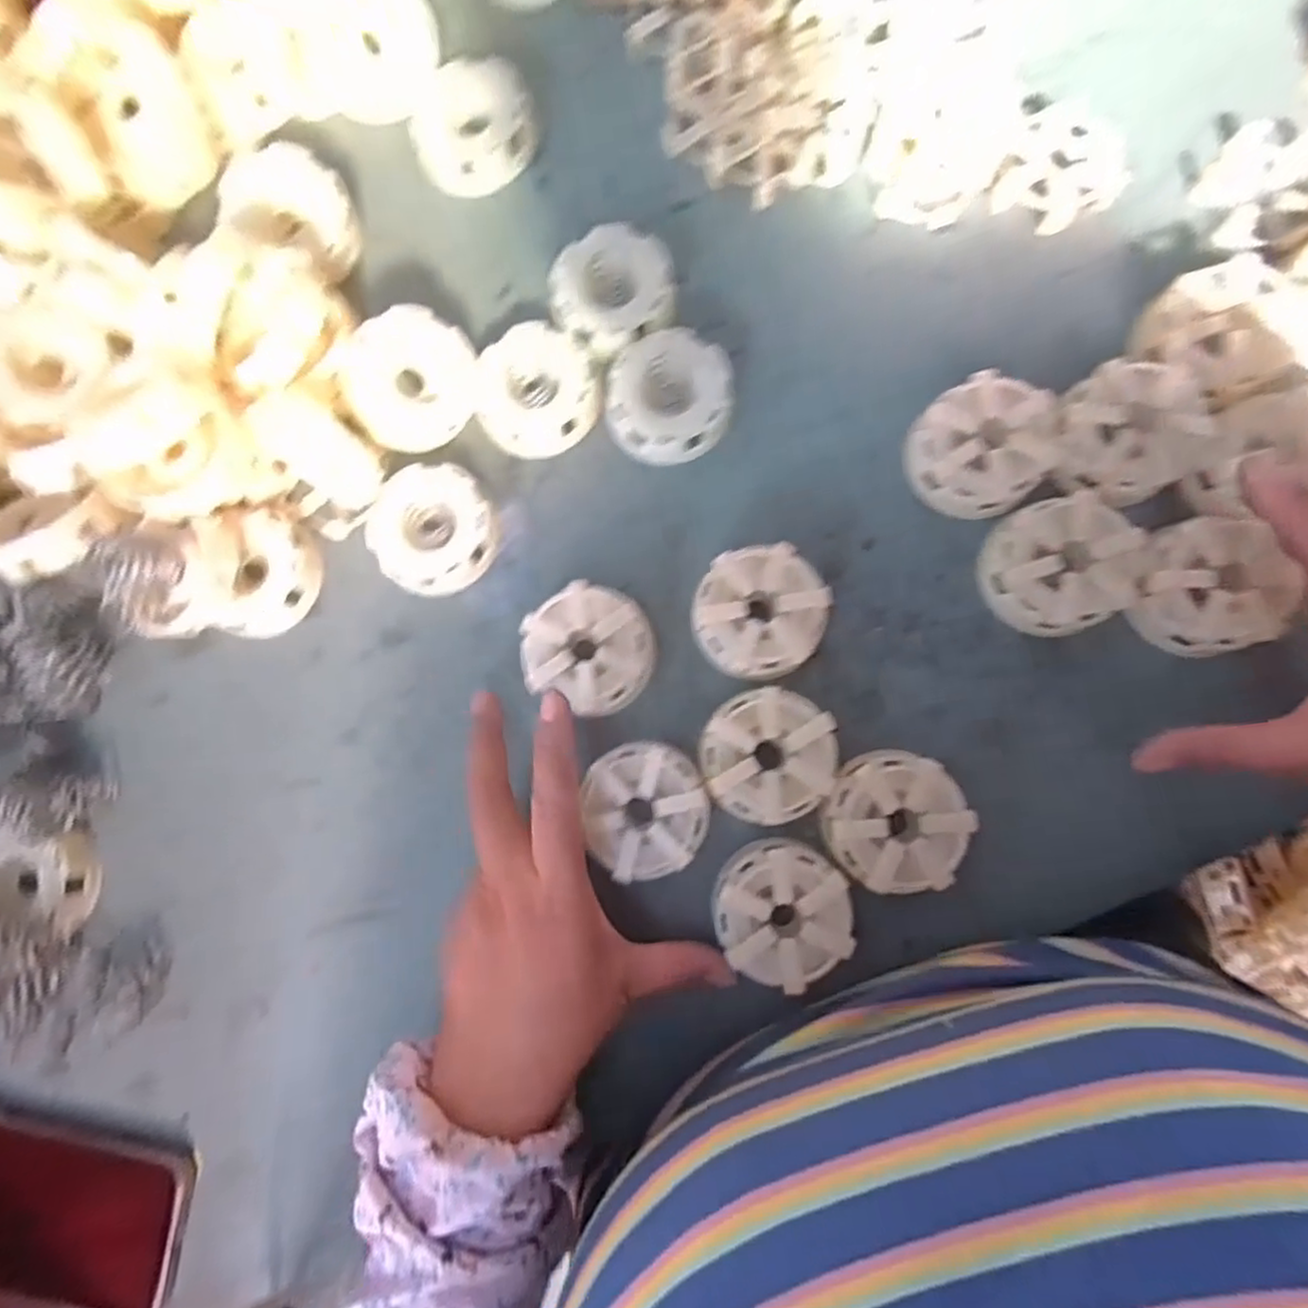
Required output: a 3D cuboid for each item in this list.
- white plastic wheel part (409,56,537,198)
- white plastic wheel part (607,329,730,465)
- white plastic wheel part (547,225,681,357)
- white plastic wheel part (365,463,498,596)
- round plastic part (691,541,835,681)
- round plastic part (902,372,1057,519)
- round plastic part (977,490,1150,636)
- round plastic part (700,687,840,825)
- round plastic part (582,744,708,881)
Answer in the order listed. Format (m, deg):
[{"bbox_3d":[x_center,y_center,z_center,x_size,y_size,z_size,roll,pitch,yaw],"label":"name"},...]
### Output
[{"bbox_3d":[-0.102,-0.304,0.404,0.061,0.016,0.071,33,86,6],"label":"white plastic wheel part"},{"bbox_3d":[0.008,-0.138,0.379,0.065,0.020,0.070,-6,83,3],"label":"white plastic wheel part"},{"bbox_3d":[-0.023,-0.199,0.384,0.067,0.017,0.064,0,84,3],"label":"white plastic wheel part"},{"bbox_3d":[-0.119,-0.067,0.378,0.064,0.017,0.064,0,84,3],"label":"white plastic wheel part"},{"bbox_3d":[0.054,-0.021,0.361,0.063,0.031,0.065,0,84,3],"label":"round plastic part"},{"bbox_3d":[0.167,-0.104,0.357,0.065,0.037,0.064,0,84,3],"label":"round plastic part"},{"bbox_3d":[0.201,-0.044,0.346,0.065,0.025,0.063,0,84,3],"label":"round plastic part"},{"bbox_3d":[0.057,0.050,0.352,0.064,0.030,0.063,0,84,3],"label":"round plastic part"},{"bbox_3d":[-0.004,0.078,0.354,0.059,0.034,0.063,-7,83,2],"label":"round plastic part"}]

